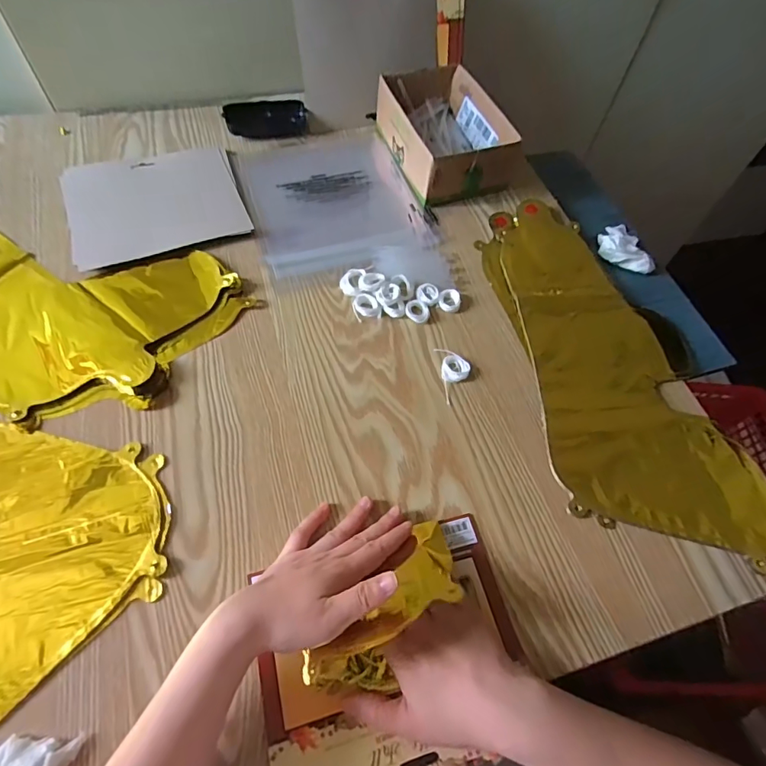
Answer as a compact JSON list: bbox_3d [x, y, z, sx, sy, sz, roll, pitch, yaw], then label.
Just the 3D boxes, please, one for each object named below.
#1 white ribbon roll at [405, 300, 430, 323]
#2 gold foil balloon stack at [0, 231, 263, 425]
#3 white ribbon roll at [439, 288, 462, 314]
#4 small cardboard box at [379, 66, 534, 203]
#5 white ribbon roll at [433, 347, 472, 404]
[{"bbox_3d":[0.038,-0.078,0.516,0.027,0.005,0.029,2,60,-3],"label":"white ribbon roll"},{"bbox_3d":[-0.387,-0.105,0.500,0.433,0.013,0.227,23,61,9],"label":"gold foil balloon stack"},{"bbox_3d":[0.074,-0.091,0.525,0.023,0.008,0.026,14,60,4],"label":"white ribbon roll"},{"bbox_3d":[0.078,-0.337,0.630,0.135,0.065,0.210,-17,63,-13],"label":"small cardboard box"},{"bbox_3d":[0.074,-0.011,0.480,0.030,0.009,0.062,-6,61,-7],"label":"white ribbon roll"}]

